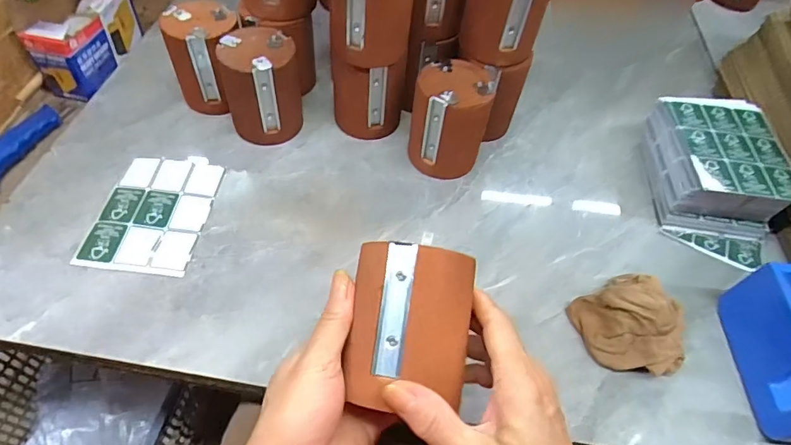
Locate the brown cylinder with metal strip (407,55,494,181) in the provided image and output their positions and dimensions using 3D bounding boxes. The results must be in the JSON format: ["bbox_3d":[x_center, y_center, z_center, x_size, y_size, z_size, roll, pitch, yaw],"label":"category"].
[{"bbox_3d":[0.059,-0.106,0.510,0.075,0.105,0.074,3,53,-3],"label":"brown cylinder with metal strip"}]

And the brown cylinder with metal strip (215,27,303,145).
[{"bbox_3d":[-0.145,-0.145,0.522,0.079,0.104,0.072,-8,54,-11],"label":"brown cylinder with metal strip"}]

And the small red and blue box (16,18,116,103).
[{"bbox_3d":[-0.380,-0.199,0.562,0.058,0.076,0.070,15,53,6],"label":"small red and blue box"}]

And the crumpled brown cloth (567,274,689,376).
[{"bbox_3d":[0.204,0.088,0.409,0.067,0.053,0.080,-12,55,-14],"label":"crumpled brown cloth"}]

